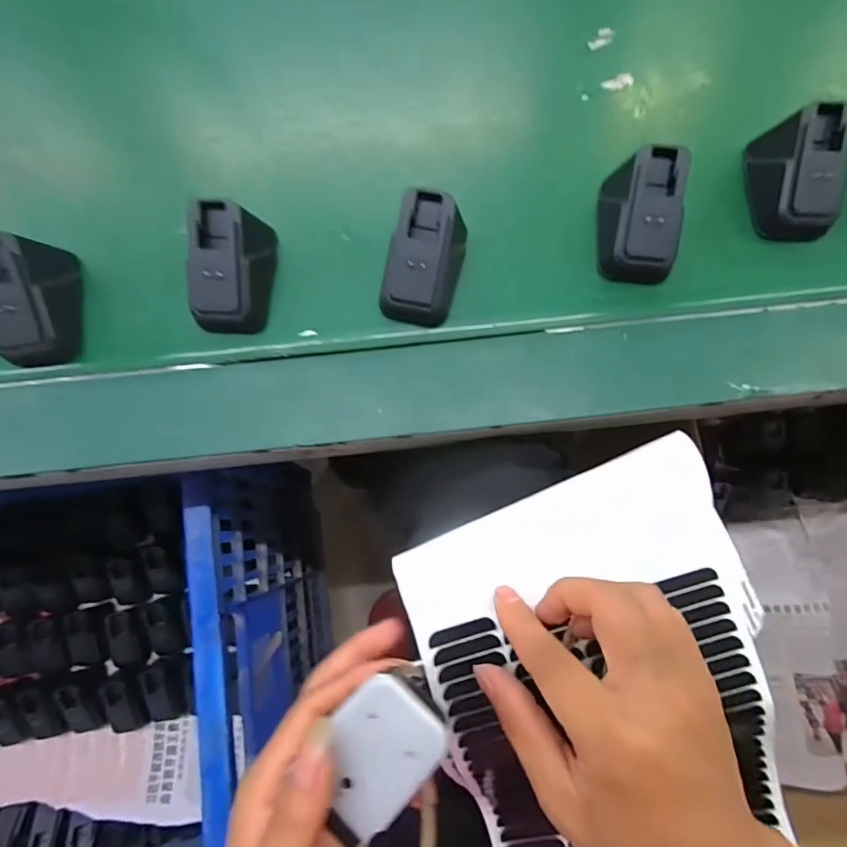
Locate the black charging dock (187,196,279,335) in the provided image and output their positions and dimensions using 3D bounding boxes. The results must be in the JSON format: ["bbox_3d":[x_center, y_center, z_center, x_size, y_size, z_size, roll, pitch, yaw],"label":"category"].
[{"bbox_3d":[-0.114,-0.089,0.266,0.046,0.039,0.069,7,78,3],"label":"black charging dock"}]

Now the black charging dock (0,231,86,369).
[{"bbox_3d":[-0.221,-0.069,0.264,0.040,0.041,0.068,-7,78,0],"label":"black charging dock"}]

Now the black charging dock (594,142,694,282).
[{"bbox_3d":[0.126,-0.119,0.270,0.040,0.038,0.064,2,78,2],"label":"black charging dock"}]

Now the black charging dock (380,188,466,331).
[{"bbox_3d":[0.002,-0.091,0.267,0.043,0.039,0.068,15,79,4],"label":"black charging dock"}]

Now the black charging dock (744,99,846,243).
[{"bbox_3d":[0.222,-0.147,0.273,0.037,0.037,0.068,-2,78,1],"label":"black charging dock"}]

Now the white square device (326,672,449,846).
[{"bbox_3d":[-0.020,0.138,0.196,0.043,0.010,0.061,37,81,8],"label":"white square device"}]

